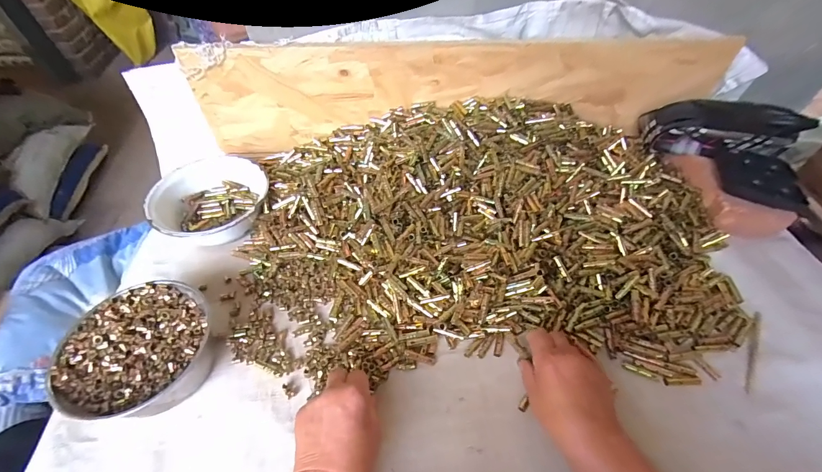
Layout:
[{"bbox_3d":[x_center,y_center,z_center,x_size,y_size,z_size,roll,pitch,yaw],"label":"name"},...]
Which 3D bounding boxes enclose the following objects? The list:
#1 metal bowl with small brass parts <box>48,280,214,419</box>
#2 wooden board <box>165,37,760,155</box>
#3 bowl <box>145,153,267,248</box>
[{"bbox_3d":[-0.312,0.133,0.433,0.148,0.065,0.155,-1,52,1],"label":"metal bowl with small brass parts"},{"bbox_3d":[0.080,-0.246,0.624,0.860,0.167,0.028,-2,52,-1],"label":"wooden board"},{"bbox_3d":[-0.322,-0.059,0.600,0.174,0.060,0.158,-22,55,-15],"label":"bowl"}]

